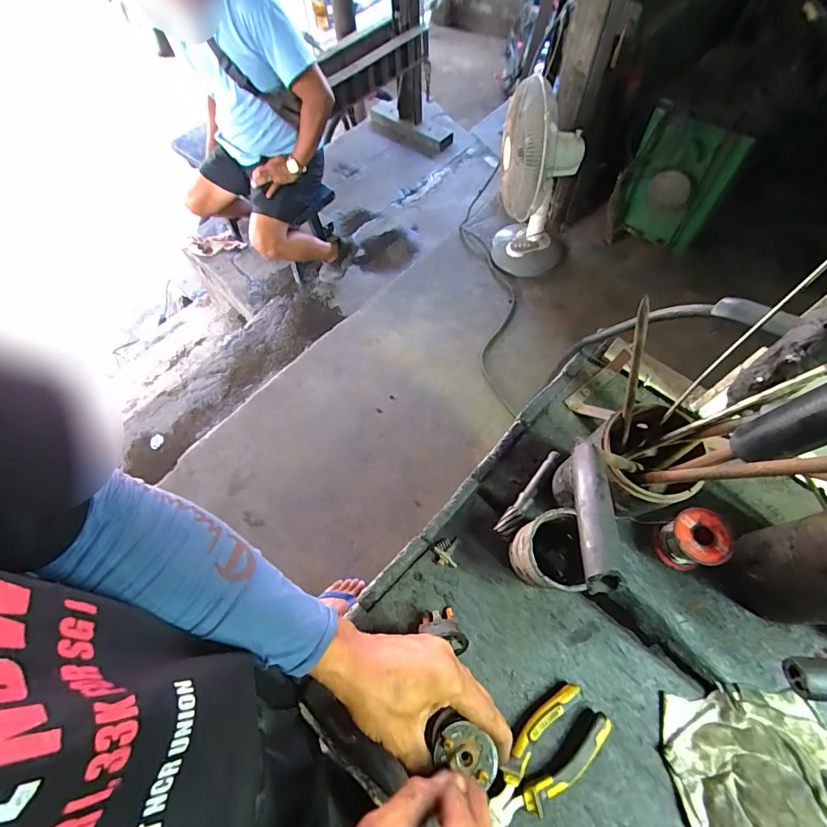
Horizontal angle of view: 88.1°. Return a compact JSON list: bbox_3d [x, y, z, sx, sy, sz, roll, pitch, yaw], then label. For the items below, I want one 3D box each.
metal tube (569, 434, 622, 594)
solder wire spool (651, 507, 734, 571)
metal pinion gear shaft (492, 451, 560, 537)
[{"bbox_3d":[0.090,0.045,0.218,0.017,0.014,0.088,8,44,7],"label":"metal tube"},{"bbox_3d":[0.284,0.131,0.439,0.050,0.061,0.051,-1,63,2],"label":"solder wire spool"},{"bbox_3d":[0.130,0.089,0.485,0.020,0.021,0.118,33,70,18],"label":"metal pinion gear shaft"}]

